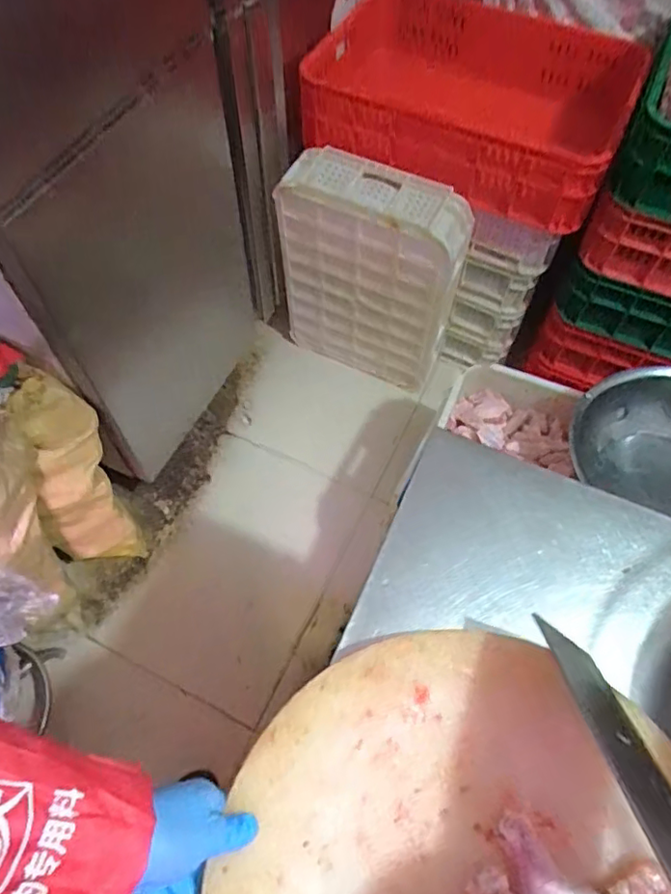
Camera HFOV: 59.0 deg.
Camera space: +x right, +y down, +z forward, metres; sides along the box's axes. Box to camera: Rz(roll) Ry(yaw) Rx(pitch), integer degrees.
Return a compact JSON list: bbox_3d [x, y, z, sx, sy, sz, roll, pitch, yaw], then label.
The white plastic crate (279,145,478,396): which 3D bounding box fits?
[{"bbox_3d":[0.078,-0.417,1.467,0.425,0.521,0.143,24,64,11],"label":"white plastic crate"}]

